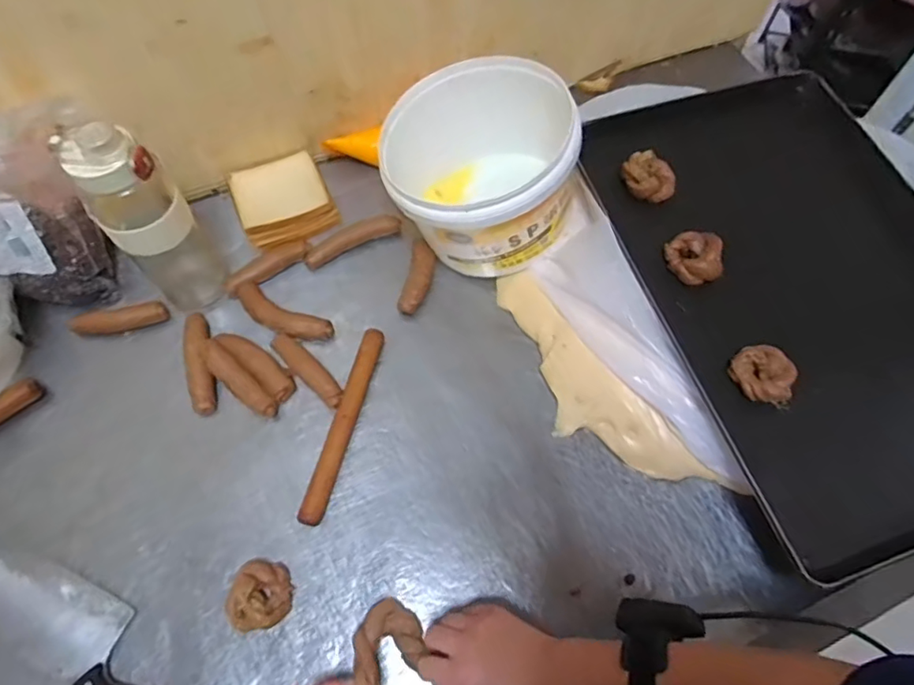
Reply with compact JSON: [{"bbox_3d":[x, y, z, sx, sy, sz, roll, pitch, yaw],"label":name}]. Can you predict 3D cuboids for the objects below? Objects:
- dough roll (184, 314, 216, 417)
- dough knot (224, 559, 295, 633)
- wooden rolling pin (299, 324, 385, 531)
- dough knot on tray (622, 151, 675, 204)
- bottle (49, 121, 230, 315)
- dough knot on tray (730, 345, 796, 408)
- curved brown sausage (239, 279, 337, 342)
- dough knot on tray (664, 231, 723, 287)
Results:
[{"bbox_3d":[-0.320,0.021,0.694,0.032,0.027,0.136,-12,65,-7],"label":"dough roll"},{"bbox_3d":[-0.202,0.262,0.580,0.058,0.029,0.066,10,64,4],"label":"dough knot"},{"bbox_3d":[-0.134,0.092,0.663,0.026,0.026,0.240,14,65,6],"label":"wooden rolling pin"},{"bbox_3d":[0.251,-0.217,0.735,0.048,0.029,0.072,-28,68,-14],"label":"dough knot on tray"},{"bbox_3d":[-0.352,-0.141,0.641,0.073,0.252,0.087,33,68,14],"label":"bottle"},{"bbox_3d":[0.345,0.036,0.625,0.057,0.024,0.070,-35,70,-16],"label":"dough knot on tray"},{"bbox_3d":[-0.228,-0.035,0.729,0.137,0.024,0.045,26,66,11],"label":"curved brown sausage"},{"bbox_3d":[0.292,-0.106,0.691,0.063,0.025,0.071,1,64,-1],"label":"dough knot on tray"}]

